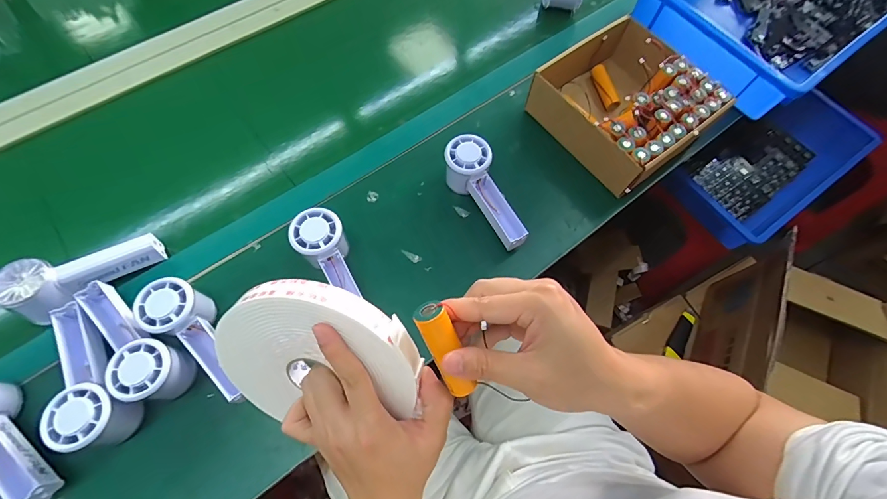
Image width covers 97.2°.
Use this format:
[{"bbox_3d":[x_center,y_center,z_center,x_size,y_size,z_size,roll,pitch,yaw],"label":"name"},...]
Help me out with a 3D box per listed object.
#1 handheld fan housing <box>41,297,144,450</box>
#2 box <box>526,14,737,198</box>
[{"bbox_3d":[-0.367,0.128,0.400,0.059,0.062,0.158,-39,73,-15],"label":"handheld fan housing"},{"bbox_3d":[0.243,-0.195,0.534,0.180,0.090,0.194,-32,72,-13],"label":"box"}]

